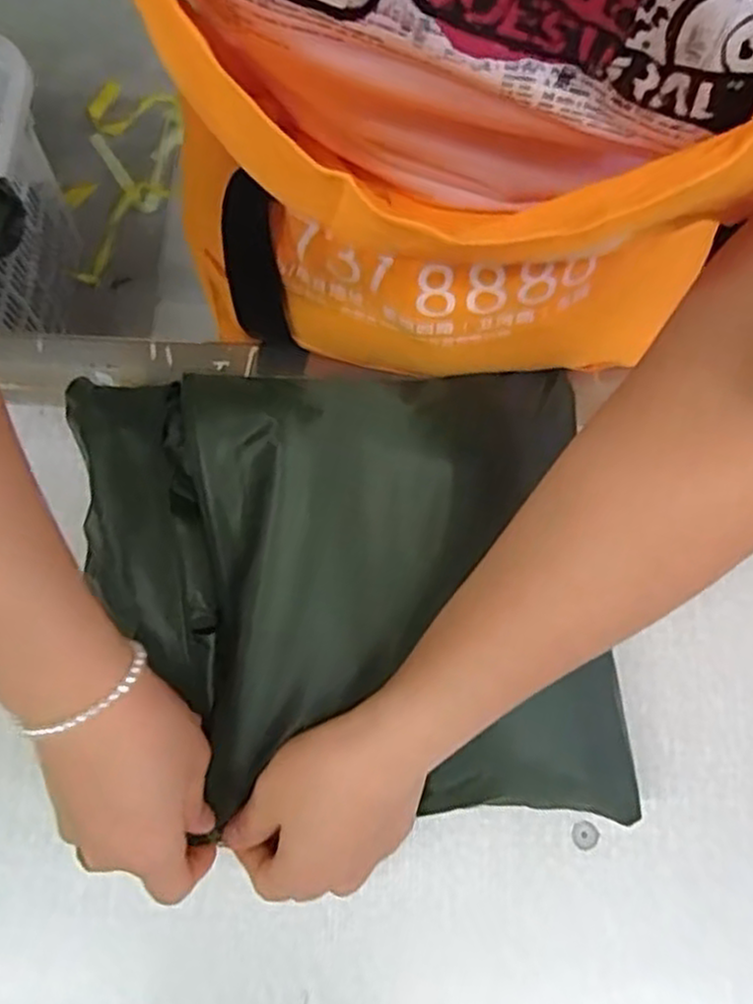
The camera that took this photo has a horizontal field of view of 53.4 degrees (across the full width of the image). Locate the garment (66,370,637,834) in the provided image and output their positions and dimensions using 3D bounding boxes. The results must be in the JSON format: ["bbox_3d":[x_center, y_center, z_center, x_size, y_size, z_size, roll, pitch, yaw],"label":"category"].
[{"bbox_3d":[-0.014,0.041,0.377,0.263,0.044,0.223,-4,74,-3],"label":"garment"}]

